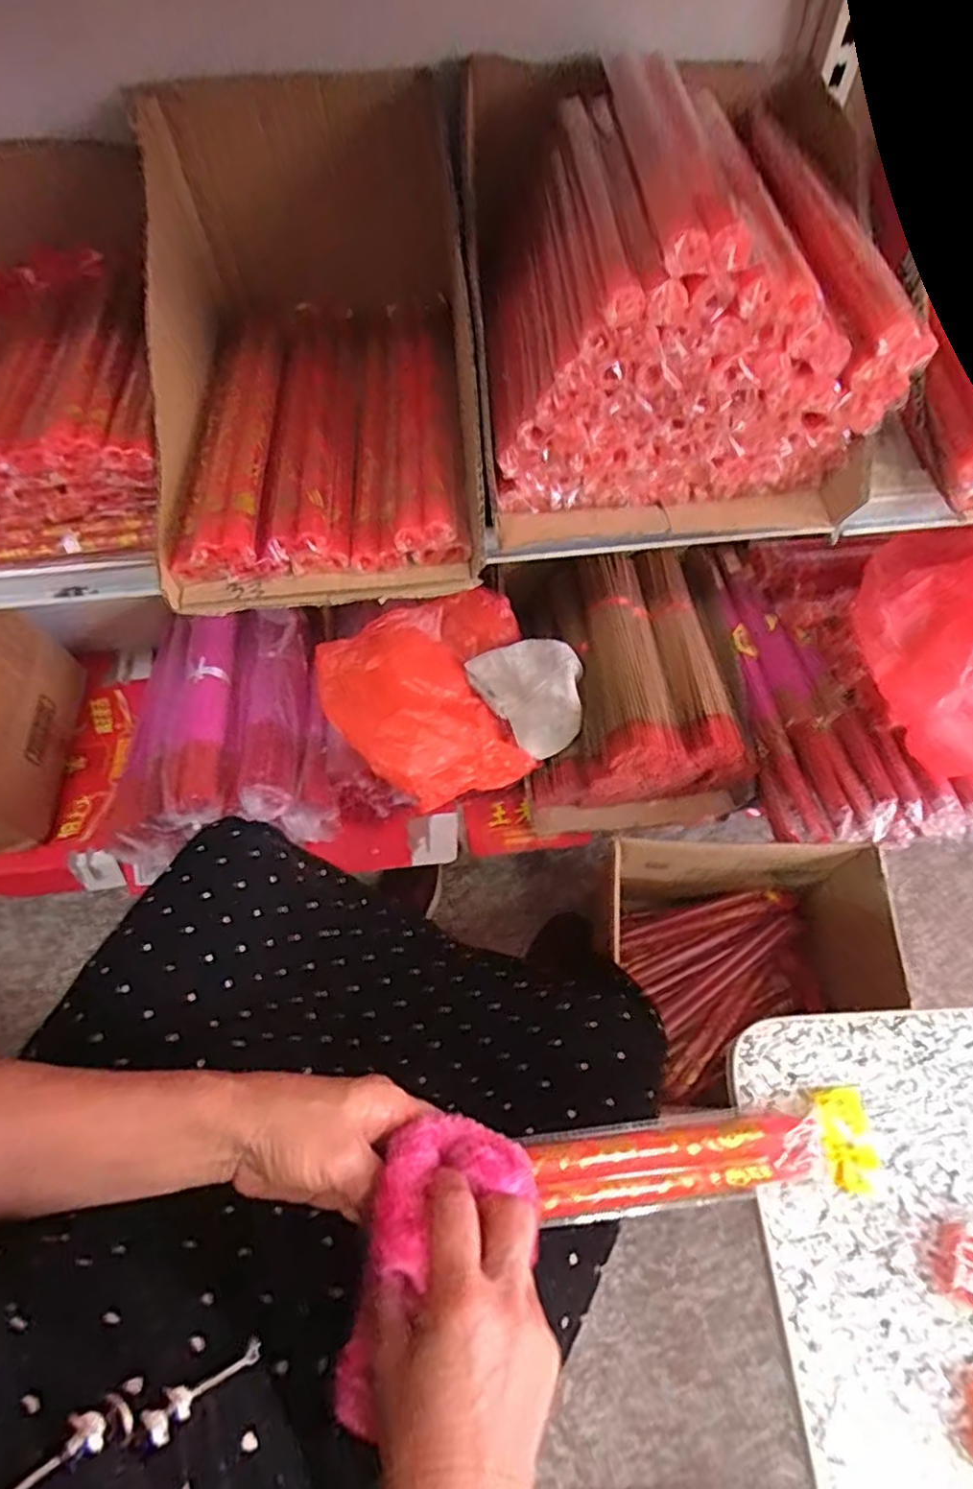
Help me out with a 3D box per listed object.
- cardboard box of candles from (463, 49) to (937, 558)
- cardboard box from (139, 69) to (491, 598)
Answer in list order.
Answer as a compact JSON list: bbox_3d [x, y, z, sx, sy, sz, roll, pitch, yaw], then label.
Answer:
[{"bbox_3d":[0.144,-0.365,0.563,0.305,0.239,0.318,-5,62,0],"label":"cardboard box of candles"},{"bbox_3d":[-0.152,-0.413,0.624,0.275,0.194,0.586,-4,62,1],"label":"cardboard box"}]

